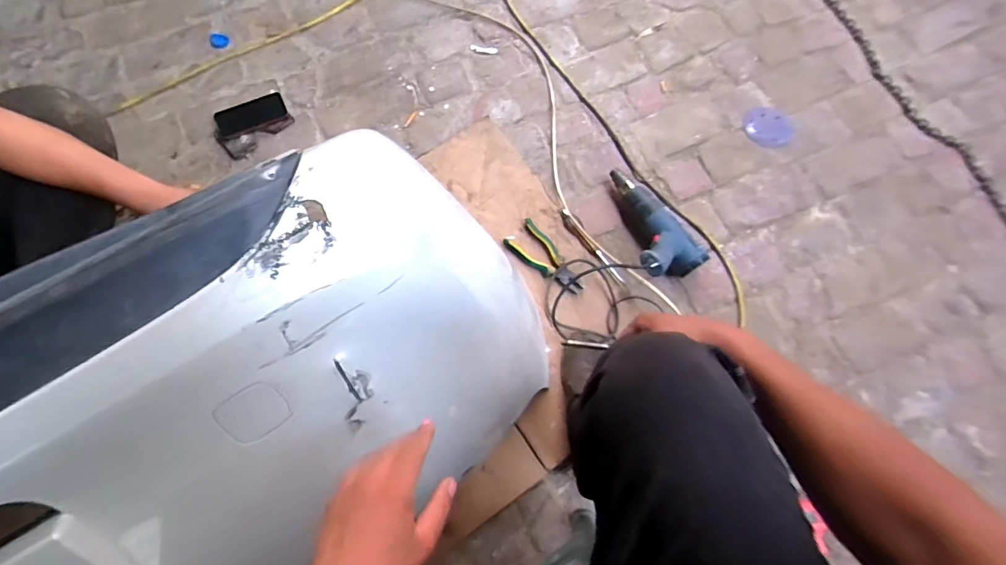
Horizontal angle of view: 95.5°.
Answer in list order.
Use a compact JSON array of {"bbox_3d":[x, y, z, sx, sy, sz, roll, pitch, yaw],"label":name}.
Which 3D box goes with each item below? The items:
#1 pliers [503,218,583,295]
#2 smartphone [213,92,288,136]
[{"bbox_3d":[0.097,-0.051,0.985,0.187,0.025,0.074,42,79,9],"label":"pliers"},{"bbox_3d":[-0.582,-0.391,1.056,0.153,0.007,0.069,-28,82,-17],"label":"smartphone"}]

